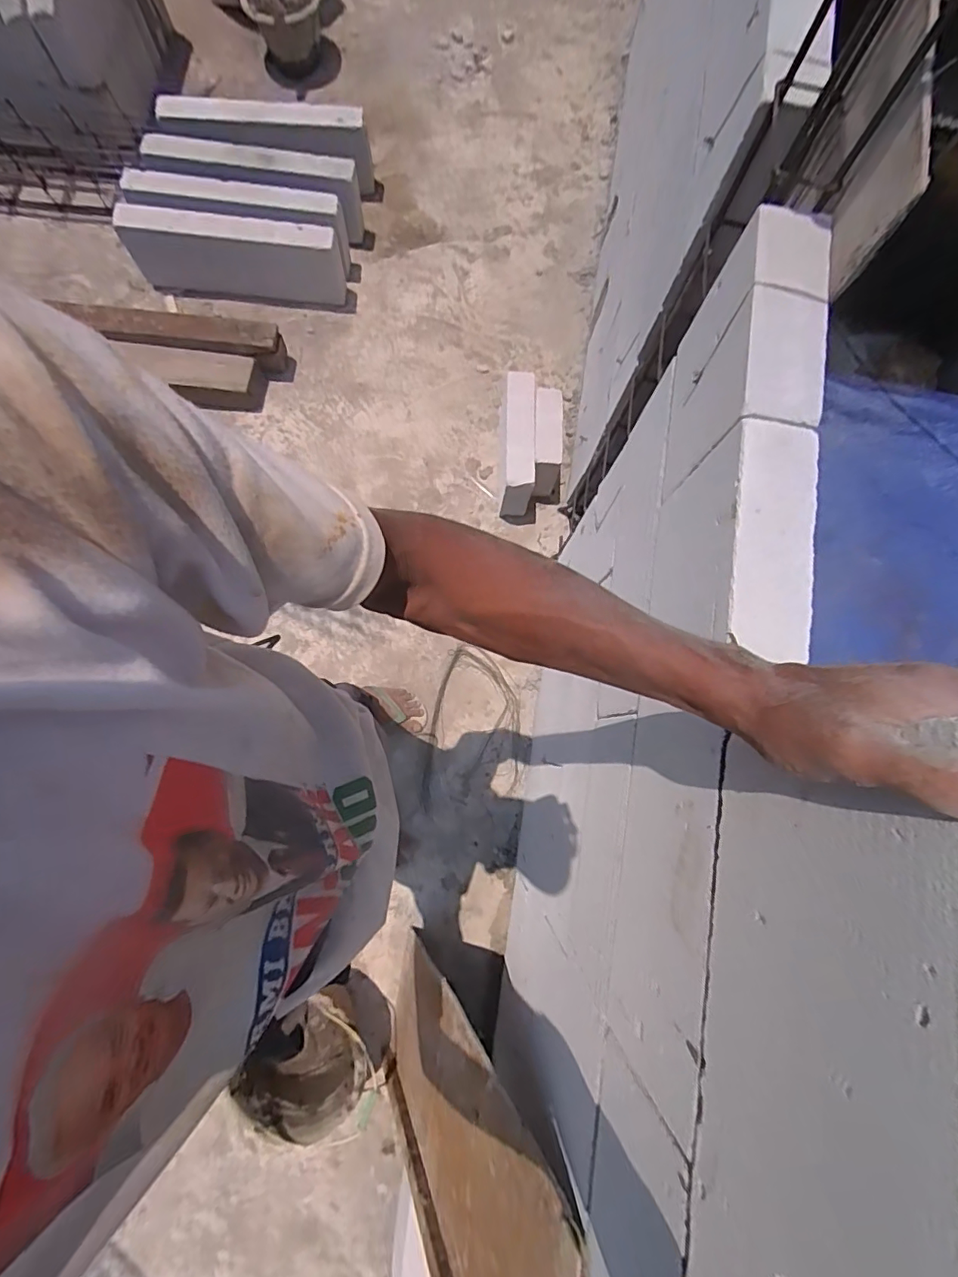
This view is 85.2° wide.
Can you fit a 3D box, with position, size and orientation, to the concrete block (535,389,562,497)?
[{"bbox_3d":[0.186,-0.544,1.466,0.083,0.199,0.247,1,79,-3],"label":"concrete block"}]

